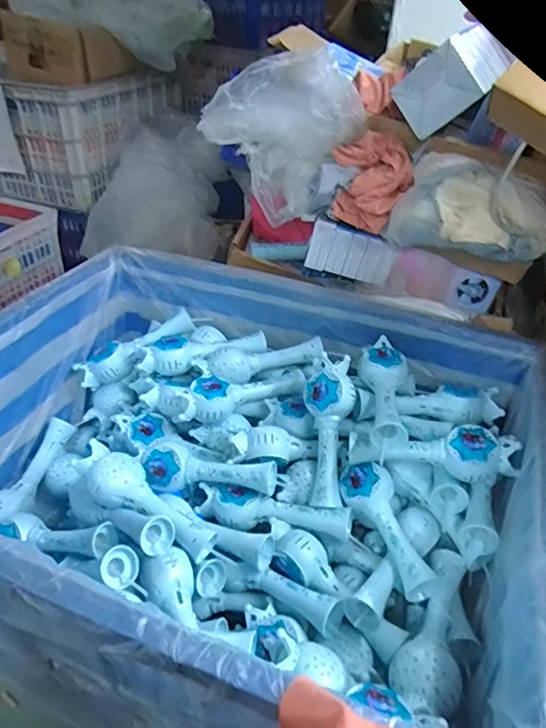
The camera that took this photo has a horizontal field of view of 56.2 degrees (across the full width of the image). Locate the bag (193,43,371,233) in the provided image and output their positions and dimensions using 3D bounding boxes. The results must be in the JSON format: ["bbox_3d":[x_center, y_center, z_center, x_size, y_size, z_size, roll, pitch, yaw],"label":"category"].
[{"bbox_3d":[0.016,-0.365,0.843,0.247,0.239,0.099,10,38,8],"label":"bag"}]

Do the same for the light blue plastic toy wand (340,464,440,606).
[{"bbox_3d":[0.165,0.223,0.715,0.071,0.057,0.192,-13,40,-20],"label":"light blue plastic toy wand"}]

